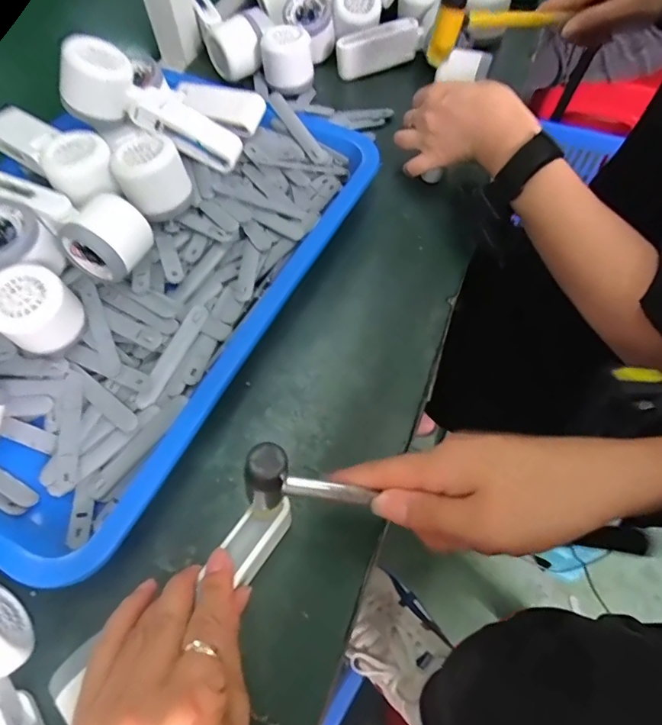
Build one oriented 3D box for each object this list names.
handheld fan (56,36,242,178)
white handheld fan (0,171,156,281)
[{"bbox_3d":[-0.167,-0.238,0.466,0.163,0.050,0.051,23,60,-19],"label":"handheld fan"},{"bbox_3d":[-0.231,-0.125,0.419,0.172,0.060,0.056,25,65,15],"label":"white handheld fan"}]

